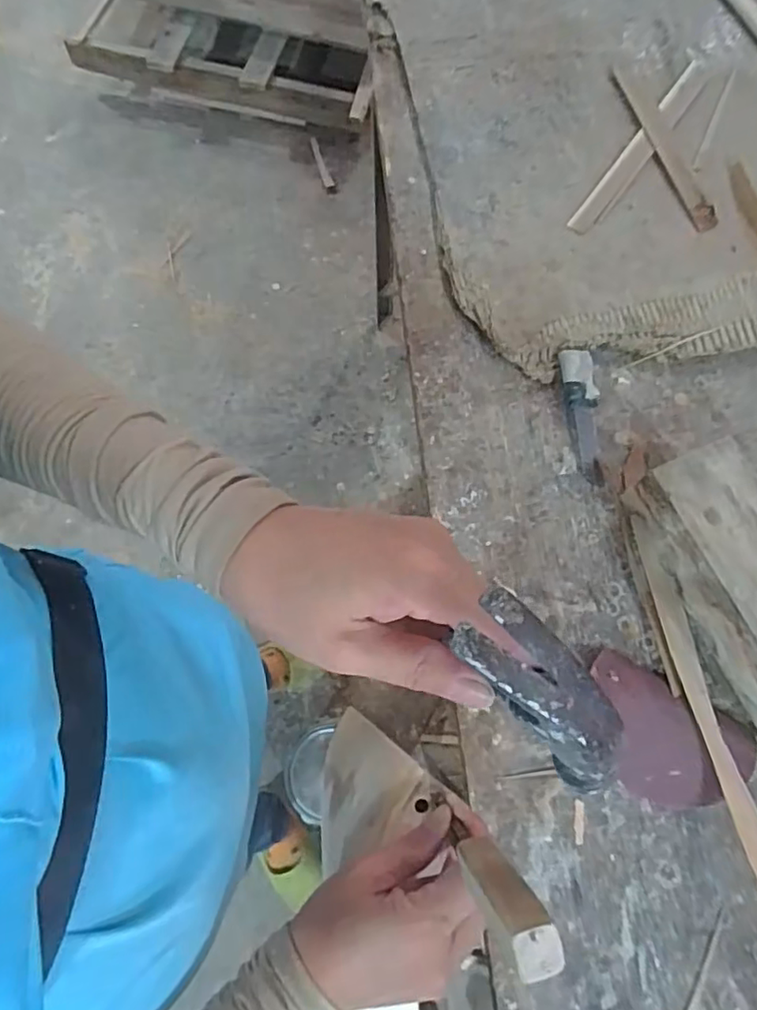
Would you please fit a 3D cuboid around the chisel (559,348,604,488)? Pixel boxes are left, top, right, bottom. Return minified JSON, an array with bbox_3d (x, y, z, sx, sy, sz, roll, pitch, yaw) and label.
[{"bbox_3d":[0.169,-0.073,0.491,0.026,0.017,0.113,-7,74,-2],"label":"chisel"}]

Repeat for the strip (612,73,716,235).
[{"bbox_3d":[0.268,-0.334,0.566,0.026,0.006,0.188,-18,74,-5],"label":"strip"}]

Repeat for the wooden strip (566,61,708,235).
[{"bbox_3d":[0.248,-0.337,0.567,0.025,0.004,0.235,35,77,10],"label":"wooden strip"}]

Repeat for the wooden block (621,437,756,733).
[{"bbox_3d":[0.260,0.062,0.417,0.066,0.057,0.204,-23,75,-7],"label":"wooden block"}]

